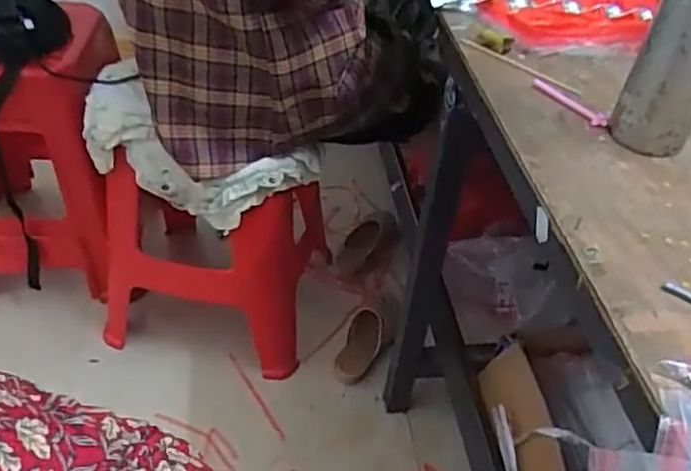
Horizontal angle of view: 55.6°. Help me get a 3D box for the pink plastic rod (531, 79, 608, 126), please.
[{"bbox_3d":[0.213,-0.129,0.626,0.016,0.007,0.087,-19,47,-26],"label":"pink plastic rod"}]

